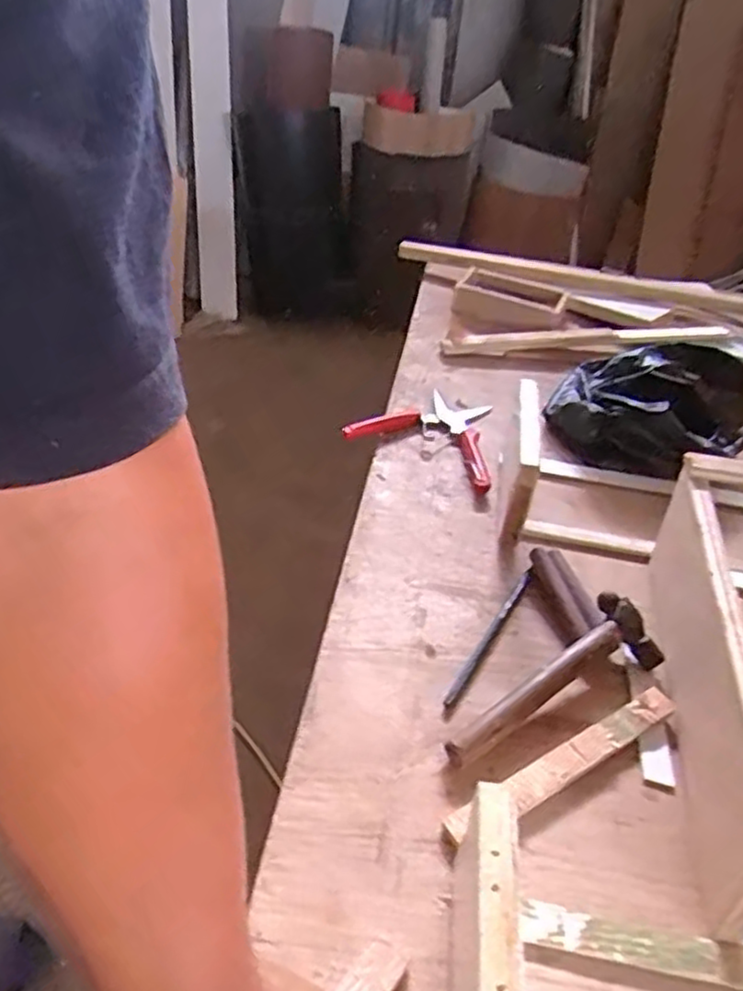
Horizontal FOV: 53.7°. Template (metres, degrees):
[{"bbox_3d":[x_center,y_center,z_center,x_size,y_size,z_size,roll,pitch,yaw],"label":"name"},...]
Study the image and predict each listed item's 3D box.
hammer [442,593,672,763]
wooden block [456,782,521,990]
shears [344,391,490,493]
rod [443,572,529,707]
[{"bbox_3d":[0.128,0.131,0.501,0.179,0.034,0.055,-27,49,-31],"label":"hammer"},{"bbox_3d":[0.049,0.219,0.338,0.022,0.094,0.153,6,40,2],"label":"wooden block"},{"bbox_3d":[0.071,-0.068,0.741,0.151,0.015,0.142,22,43,20],"label":"shears"},{"bbox_3d":[0.089,0.106,0.552,0.007,0.009,0.146,24,44,22],"label":"rod"}]

